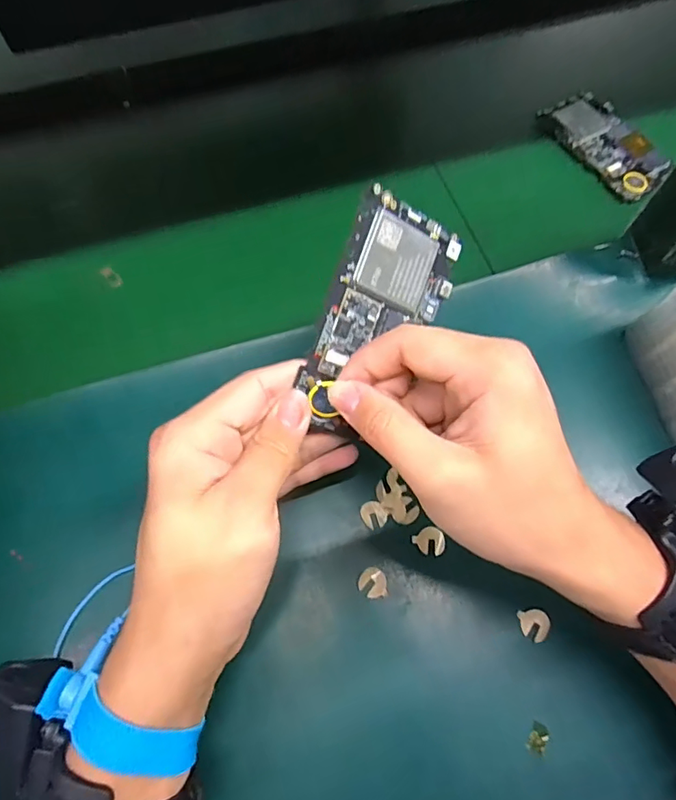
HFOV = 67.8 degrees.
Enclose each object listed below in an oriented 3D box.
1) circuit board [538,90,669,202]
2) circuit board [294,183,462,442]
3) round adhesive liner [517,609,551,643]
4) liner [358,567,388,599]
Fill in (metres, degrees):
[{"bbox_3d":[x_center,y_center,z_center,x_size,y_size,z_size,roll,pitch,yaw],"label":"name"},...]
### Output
[{"bbox_3d":[0.245,-0.234,0.456,0.062,0.011,0.123,-27,69,-11],"label":"circuit board"},{"bbox_3d":[0.022,-0.041,0.262,0.062,0.008,0.124,23,86,-24],"label":"circuit board"},{"bbox_3d":[0.118,0.135,0.301,0.017,0.004,0.018,-6,72,18],"label":"round adhesive liner"},{"bbox_3d":[0.021,0.112,0.310,0.017,0.004,0.018,0,66,0],"label":"liner"}]

